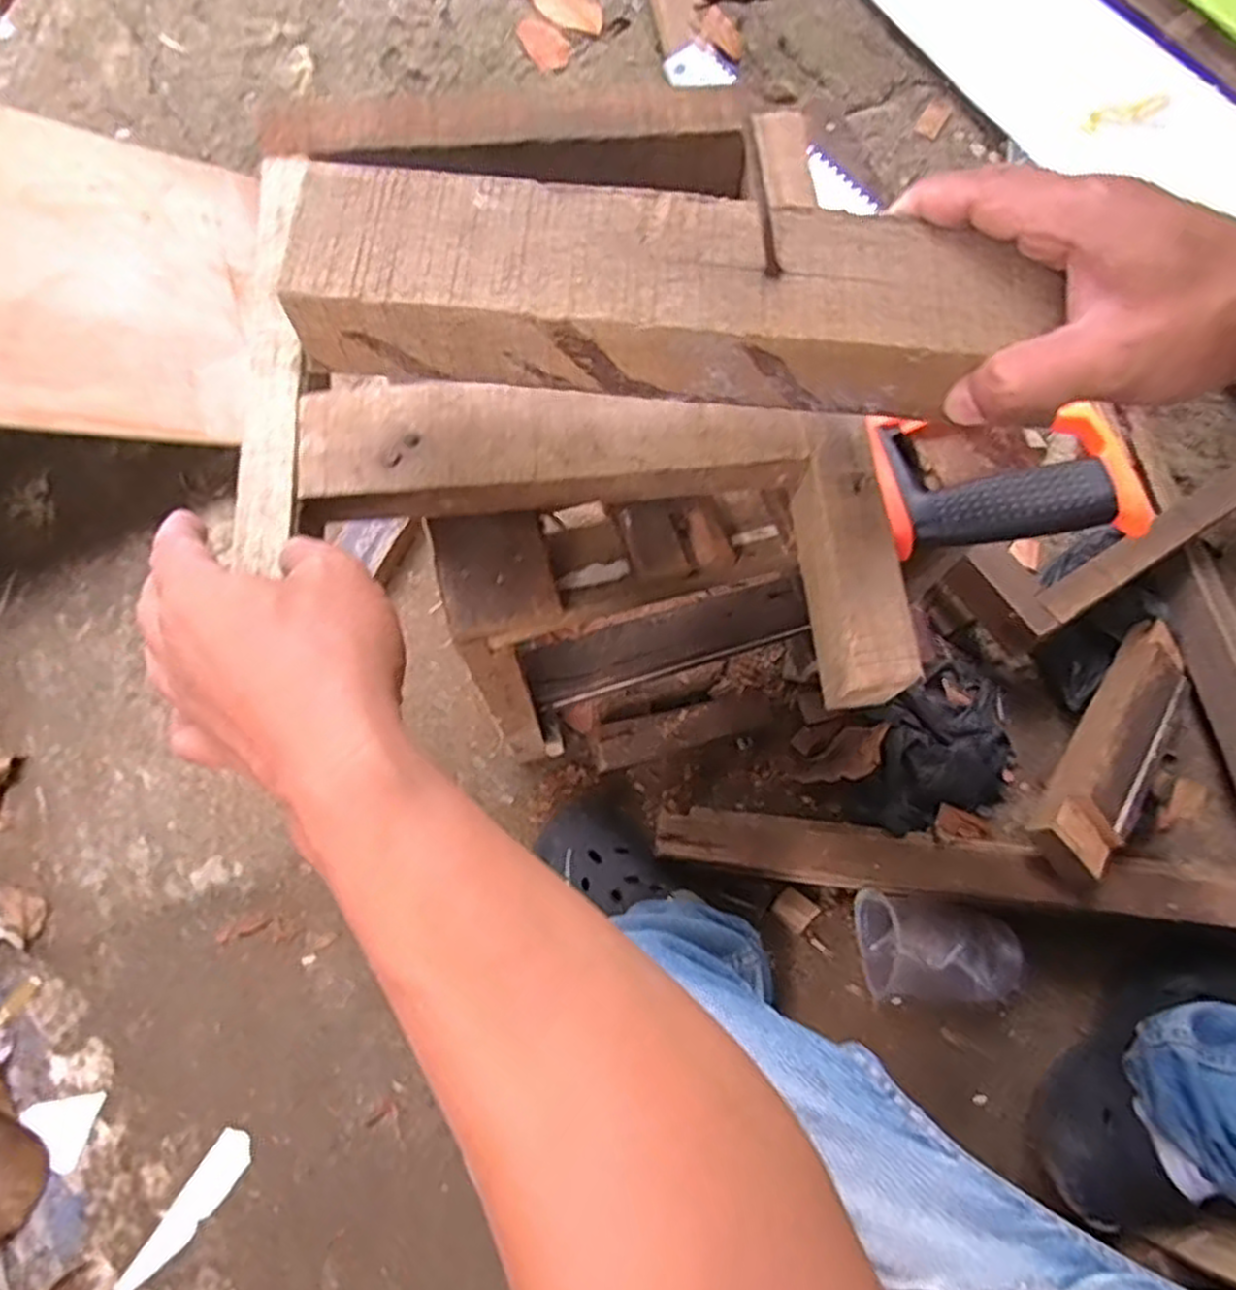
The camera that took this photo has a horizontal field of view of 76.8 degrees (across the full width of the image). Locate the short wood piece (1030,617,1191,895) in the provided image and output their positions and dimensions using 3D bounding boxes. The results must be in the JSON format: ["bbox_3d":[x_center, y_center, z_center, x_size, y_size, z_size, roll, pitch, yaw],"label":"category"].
[{"bbox_3d":[0.456,0.077,0.703,0.073,0.051,0.302,38,60,12],"label":"short wood piece"}]

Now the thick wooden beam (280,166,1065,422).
[{"bbox_3d":[0.018,-0.137,0.304,0.269,0.039,0.065,4,73,-1],"label":"thick wooden beam"}]

